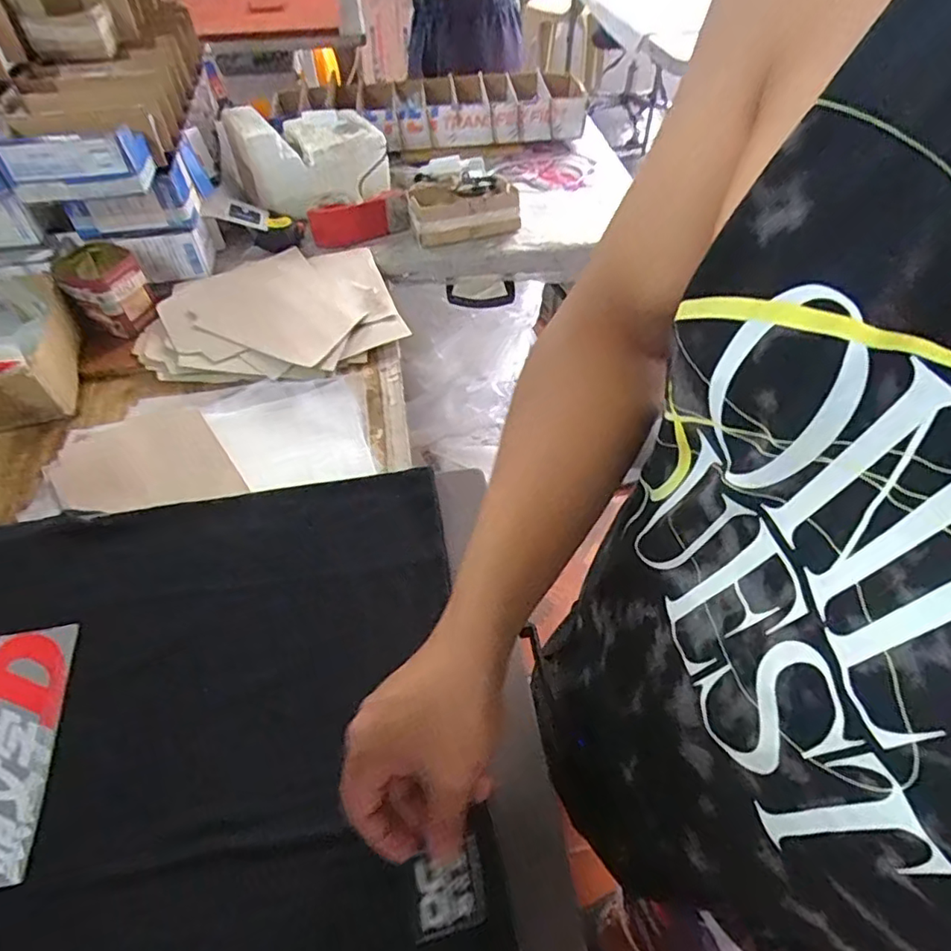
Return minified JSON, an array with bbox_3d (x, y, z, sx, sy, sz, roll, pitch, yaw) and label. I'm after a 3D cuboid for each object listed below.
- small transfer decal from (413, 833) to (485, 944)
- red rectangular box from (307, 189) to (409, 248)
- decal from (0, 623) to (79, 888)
[{"bbox_3d":[-0.015,0.228,0.325,0.039,0.004,0.041,-4,71,-18],"label":"small transfer decal"},{"bbox_3d":[-0.190,-0.423,0.963,0.163,0.052,0.034,-24,54,-17],"label":"red rectangular box"},{"bbox_3d":[-0.319,0.183,0.397,0.062,0.007,0.164,-9,51,-6],"label":"decal"}]

